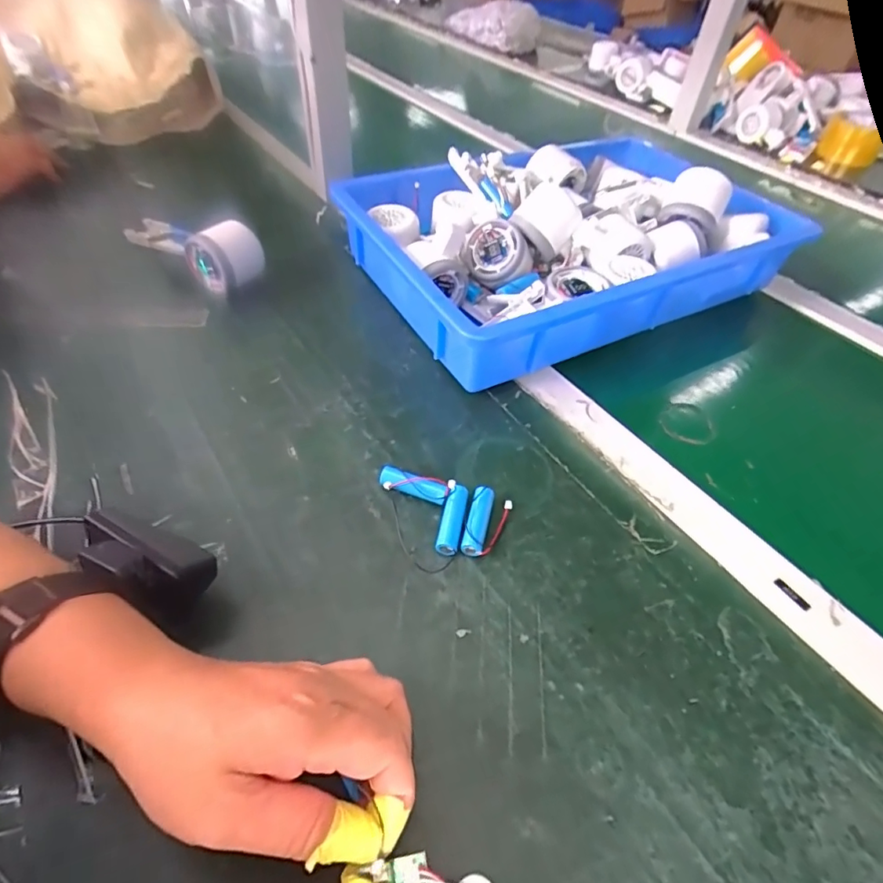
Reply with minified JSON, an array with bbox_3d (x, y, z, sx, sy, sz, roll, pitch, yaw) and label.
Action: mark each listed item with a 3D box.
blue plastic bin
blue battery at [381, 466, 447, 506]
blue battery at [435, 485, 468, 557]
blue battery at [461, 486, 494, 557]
[{"bbox_3d":[0.131,-0.214,0.537,0.409,0.095,0.282,-22,54,-21],"label":"blue plastic bin"},{"bbox_3d":[-0.020,0.032,0.360,0.049,0.016,0.014,17,50,11],"label":"blue battery"},{"bbox_3d":[0.008,0.053,0.344,0.016,0.015,0.047,9,49,5],"label":"blue battery"},{"bbox_3d":[0.025,0.054,0.346,0.015,0.014,0.050,12,49,7],"label":"blue battery"}]

